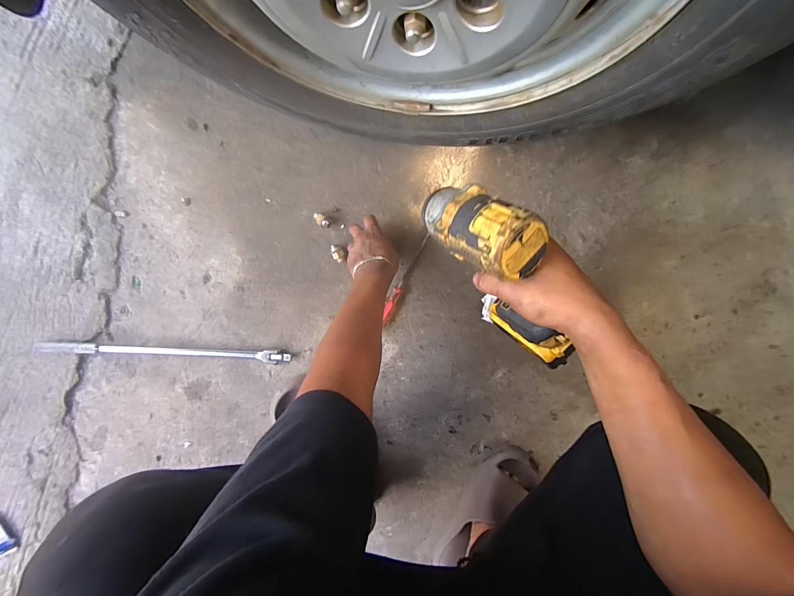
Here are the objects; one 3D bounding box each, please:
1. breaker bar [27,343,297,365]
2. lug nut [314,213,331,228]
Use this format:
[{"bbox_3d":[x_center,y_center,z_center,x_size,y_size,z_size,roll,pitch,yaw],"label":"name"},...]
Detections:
[{"bbox_3d":[-0.424,0.100,0.628,0.442,0.021,0.022,3,93,-2],"label":"breaker bar"},{"bbox_3d":[-0.140,-0.144,0.641,0.019,0.023,0.033,-45,96,1],"label":"lug nut"}]

